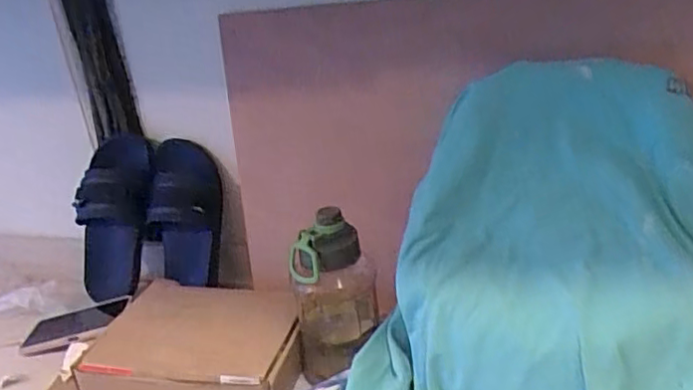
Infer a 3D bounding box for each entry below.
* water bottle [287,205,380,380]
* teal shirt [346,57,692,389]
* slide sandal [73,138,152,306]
[{"bbox_3d":[-0.013,0.149,0.801,0.104,0.233,0.105,-8,27,-2],"label":"water bottle"},{"bbox_3d":[0.252,0.094,0.674,0.464,0.319,0.408,3,29,19],"label":"teal shirt"},{"bbox_3d":[-0.406,0.034,1.049,0.129,0.280,0.075,8,3,27],"label":"slide sandal"}]

